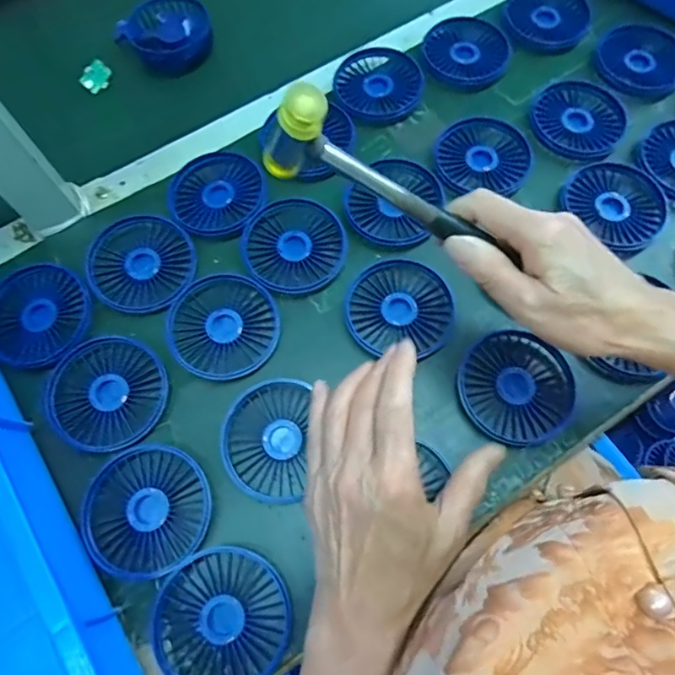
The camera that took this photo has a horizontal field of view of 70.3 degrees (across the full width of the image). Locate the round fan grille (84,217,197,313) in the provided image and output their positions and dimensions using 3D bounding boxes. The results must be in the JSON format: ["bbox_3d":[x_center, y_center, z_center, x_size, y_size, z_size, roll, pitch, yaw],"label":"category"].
[{"bbox_3d":[-0.169,-0.066,0.408,0.090,0.007,0.082,0,69,1],"label":"round fan grille"}]

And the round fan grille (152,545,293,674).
[{"bbox_3d":[-0.075,0.187,0.320,0.086,0.019,0.085,0,69,1],"label":"round fan grille"}]

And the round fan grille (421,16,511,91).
[{"bbox_3d":[0.130,-0.289,0.489,0.084,0.013,0.087,0,69,1],"label":"round fan grille"}]

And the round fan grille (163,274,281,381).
[{"bbox_3d":[-0.092,-0.009,0.389,0.085,0.019,0.082,0,69,1],"label":"round fan grille"}]

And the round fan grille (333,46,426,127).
[{"bbox_3d":[0.040,-0.249,0.474,0.086,0.013,0.087,0,69,1],"label":"round fan grille"}]

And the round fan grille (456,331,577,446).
[{"bbox_3d":[0.136,0.038,0.368,0.086,0.013,0.082,0,69,1],"label":"round fan grille"}]

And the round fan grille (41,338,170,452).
[{"bbox_3d":[-0.179,0.041,0.372,0.090,0.013,0.084,0,69,1],"label":"round fan grille"}]

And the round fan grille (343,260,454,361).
[{"bbox_3d":[0.051,-0.027,0.393,0.086,0.011,0.082,0,69,1],"label":"round fan grille"}]

